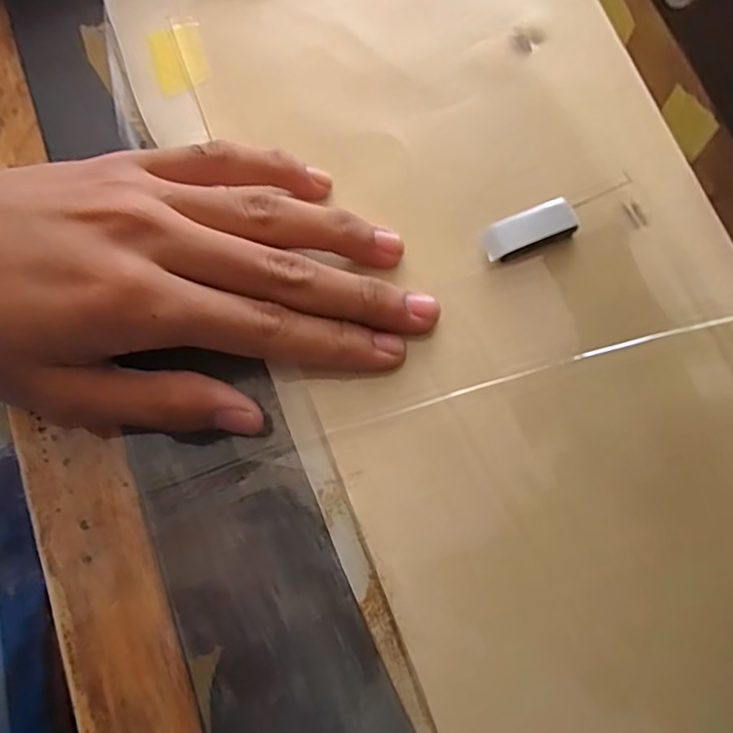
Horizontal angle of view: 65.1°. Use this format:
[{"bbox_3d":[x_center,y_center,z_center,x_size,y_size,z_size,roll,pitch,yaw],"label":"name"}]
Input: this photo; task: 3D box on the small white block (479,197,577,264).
[{"bbox_3d":[0.056,-0.046,0.199,0.032,0.007,0.015,-21,76,-5],"label":"small white block"}]

